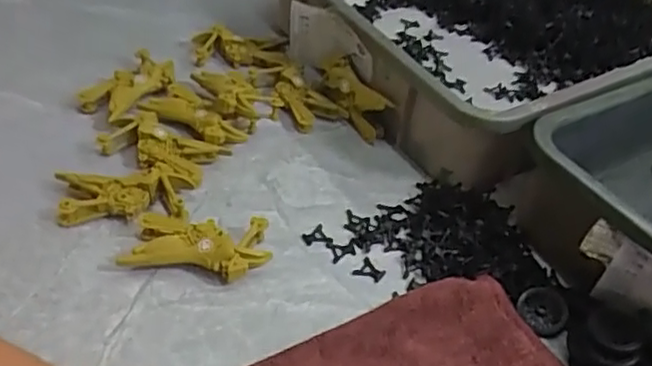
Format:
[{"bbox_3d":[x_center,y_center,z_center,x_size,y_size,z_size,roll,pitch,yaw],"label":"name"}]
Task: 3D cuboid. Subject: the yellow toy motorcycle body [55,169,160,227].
[{"bbox_3d":[-0.174,0.010,0.522,0.077,0.028,0.043,2,42,-6],"label":"yellow toy motorcycle body"}]

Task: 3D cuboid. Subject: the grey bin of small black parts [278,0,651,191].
[{"bbox_3d":[0.220,-0.198,0.753,0.514,0.103,0.390,-20,48,-28],"label":"grey bin of small black parts"}]

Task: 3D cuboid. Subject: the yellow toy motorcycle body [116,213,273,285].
[{"bbox_3d":[-0.095,0.049,0.494,0.103,0.025,0.049,5,41,-2],"label":"yellow toy motorcycle body"}]

